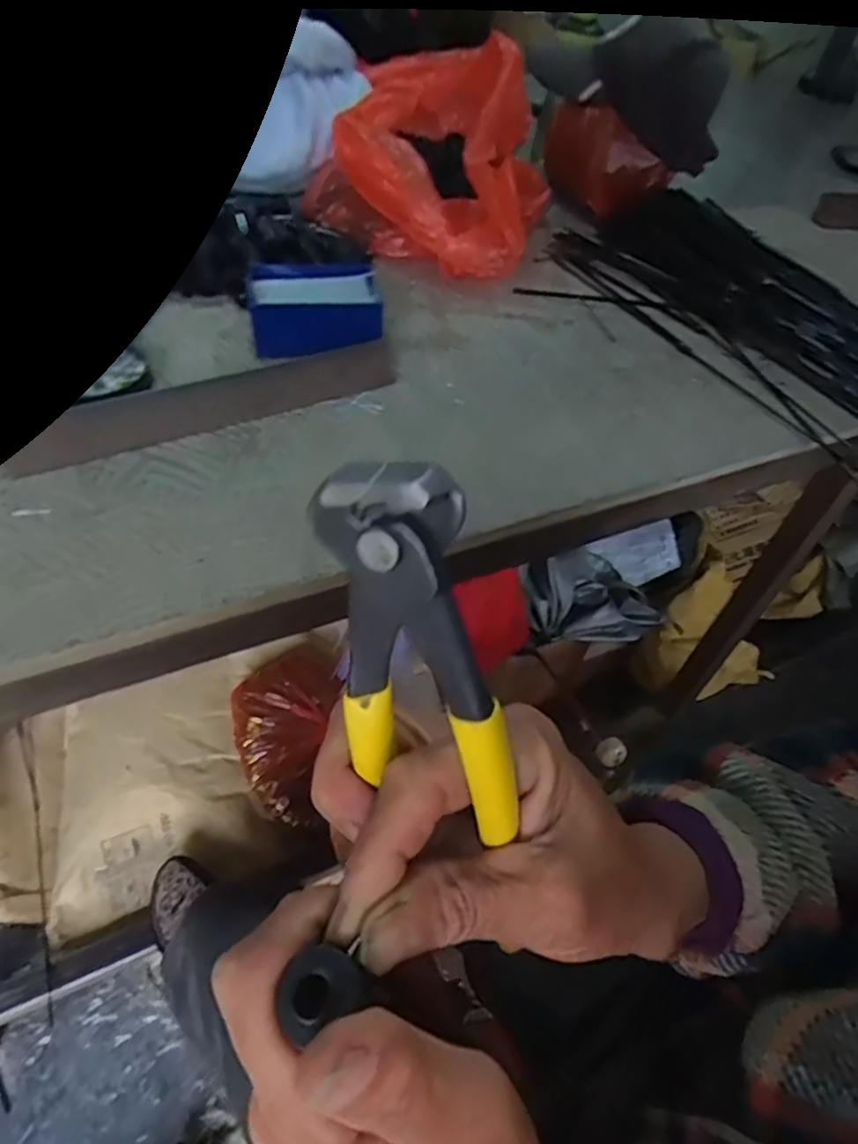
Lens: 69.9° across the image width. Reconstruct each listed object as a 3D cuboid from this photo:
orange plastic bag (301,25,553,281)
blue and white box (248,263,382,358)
[{"bbox_3d":[0.018,-0.479,0.704,0.238,0.142,0.302,16,50,7],"label":"orange plastic bag"},{"bbox_3d":[-0.099,-0.231,0.538,0.108,0.034,0.090,-6,50,-11],"label":"blue and white box"}]

